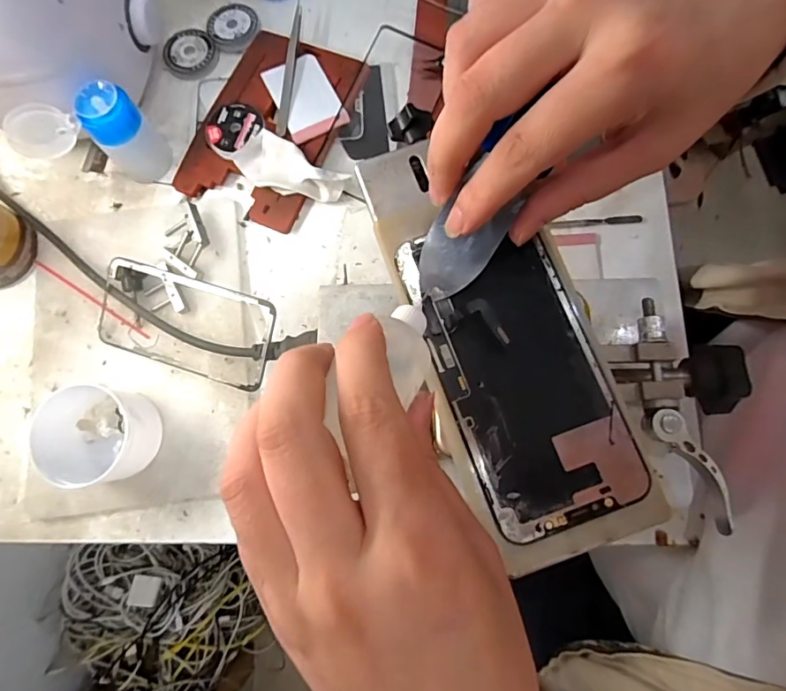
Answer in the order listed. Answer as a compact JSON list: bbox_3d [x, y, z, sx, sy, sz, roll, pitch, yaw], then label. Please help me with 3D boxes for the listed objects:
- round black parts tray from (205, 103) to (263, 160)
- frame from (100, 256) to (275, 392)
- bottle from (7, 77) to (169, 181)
[{"bbox_3d":[-0.135,-0.183,0.417,0.047,0.012,0.049,-33,78,-6],"label":"round black parts tray"},{"bbox_3d":[-0.160,-0.017,0.370,0.149,0.012,0.071,17,97,11],"label":"frame"},{"bbox_3d":[-0.241,-0.162,0.390,0.094,0.079,0.033,-8,77,0],"label":"bottle"}]

